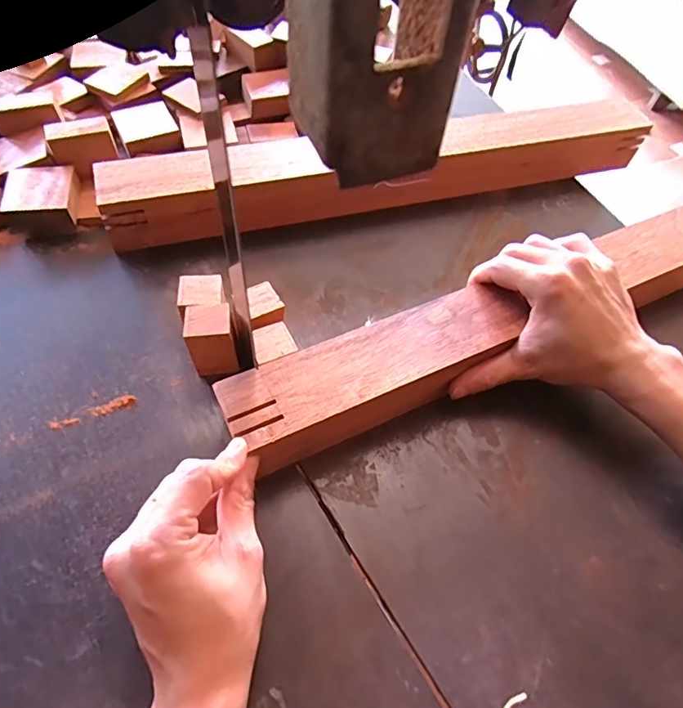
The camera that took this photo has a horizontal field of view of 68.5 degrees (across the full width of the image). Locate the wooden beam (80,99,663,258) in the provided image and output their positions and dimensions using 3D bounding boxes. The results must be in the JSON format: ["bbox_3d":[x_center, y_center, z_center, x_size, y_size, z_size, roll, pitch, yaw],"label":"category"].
[{"bbox_3d":[0.053,-0.182,0.497,0.537,0.065,0.072,-13,59,-13],"label":"wooden beam"}]

